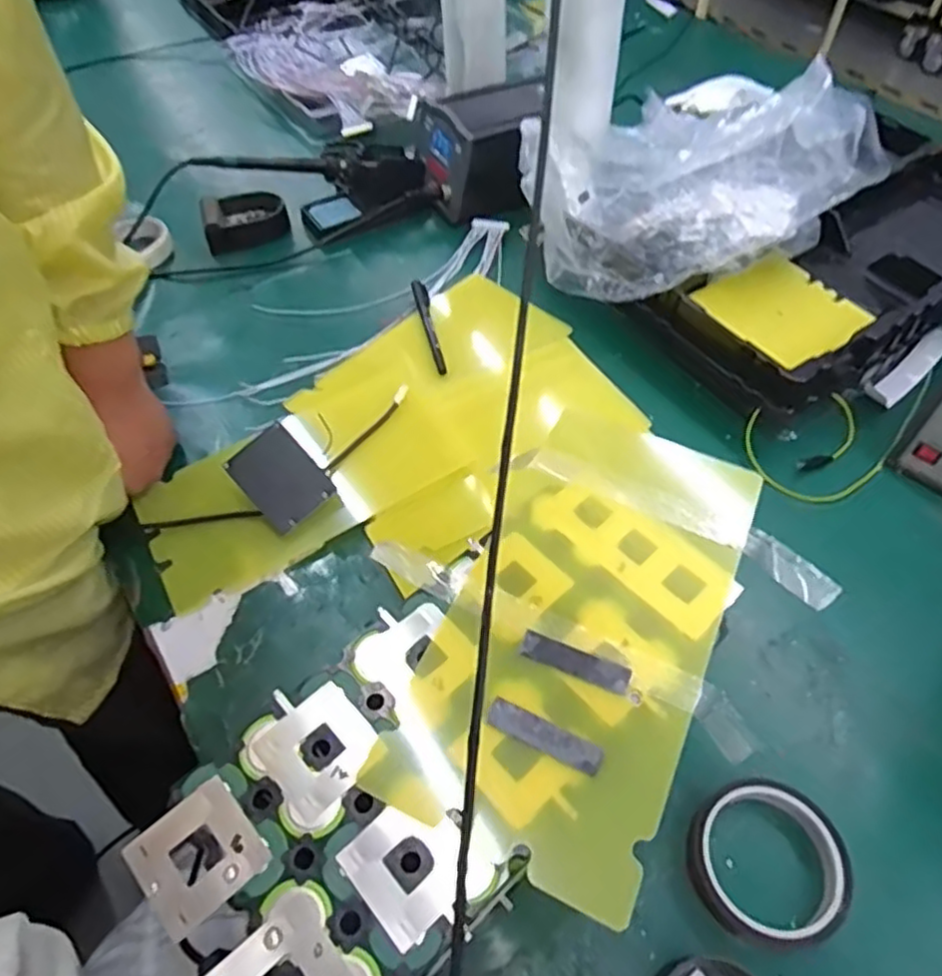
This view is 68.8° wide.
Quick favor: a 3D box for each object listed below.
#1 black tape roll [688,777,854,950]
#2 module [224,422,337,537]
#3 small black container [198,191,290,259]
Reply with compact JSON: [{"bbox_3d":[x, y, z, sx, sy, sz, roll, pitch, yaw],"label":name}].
[{"bbox_3d":[0.184,0.234,0.428,0.088,0.025,0.090,-1,54,1],"label":"black tape roll"},{"bbox_3d":[-0.159,-0.008,0.573,0.059,0.007,0.078,-42,85,-12],"label":"module"},{"bbox_3d":[-0.272,-0.324,0.828,0.099,0.034,0.078,-21,56,-13],"label":"small black container"}]

